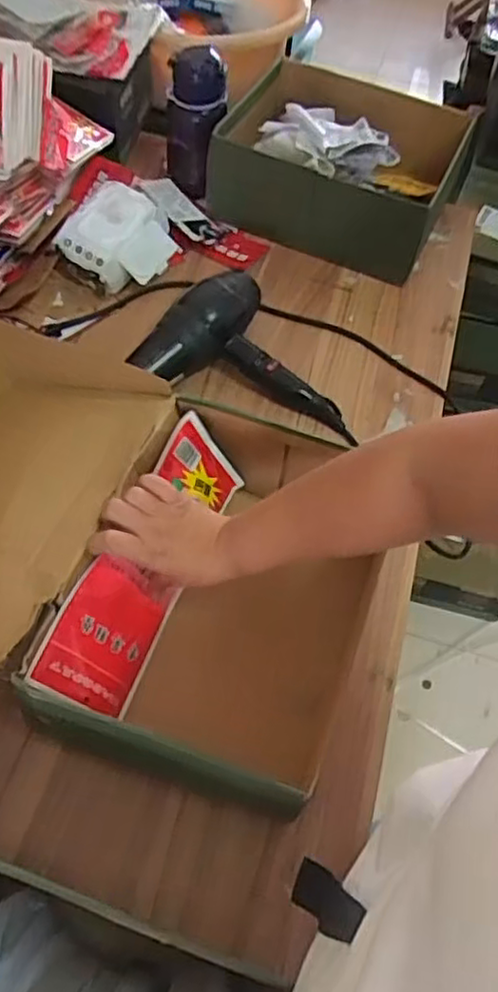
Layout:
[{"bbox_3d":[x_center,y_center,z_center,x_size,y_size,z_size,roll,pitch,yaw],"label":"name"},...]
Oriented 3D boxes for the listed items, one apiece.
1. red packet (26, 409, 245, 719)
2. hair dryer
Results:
[{"bbox_3d":[-0.091,0.062,0.646,0.027,0.119,0.298,-3,50,43],"label":"red packet"},{"bbox_3d":[0.005,-0.191,0.826,0.264,0.090,0.162,10,59,2],"label":"hair dryer"}]

